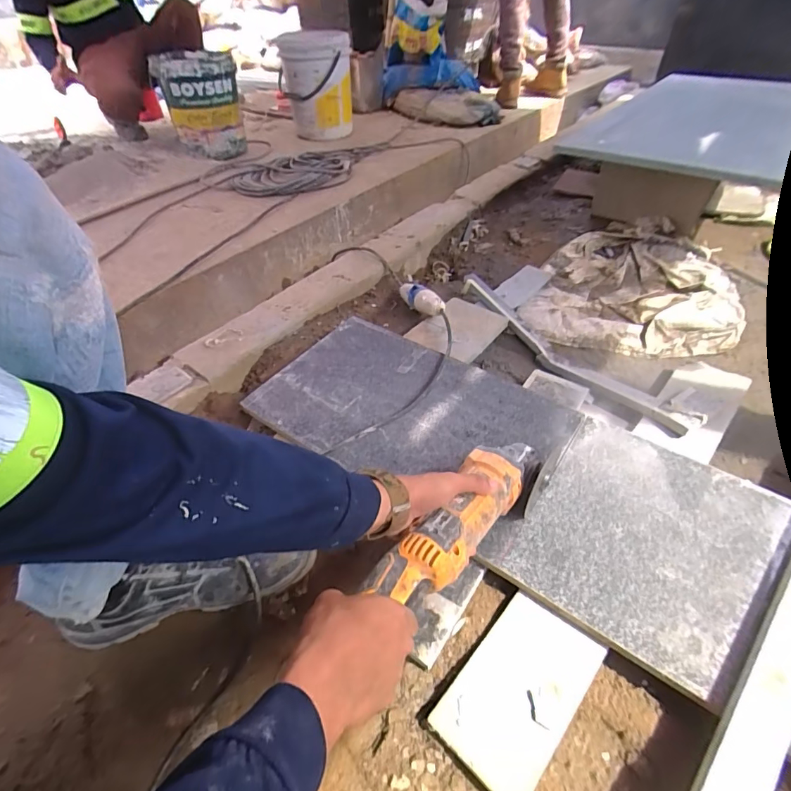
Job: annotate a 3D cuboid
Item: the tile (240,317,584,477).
[{"bbox_3d":[0.013,0.018,0.700,0.455,0.012,0.284,27,52,28],"label":"tile"}]

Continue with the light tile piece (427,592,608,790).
[{"bbox_3d":[0.125,0.301,0.452,0.101,0.022,0.170,32,55,31],"label":"light tile piece"}]

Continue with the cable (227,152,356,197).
[{"bbox_3d":[-0.356,-0.806,1.586,0.455,0.050,0.307,-17,46,-12],"label":"cable"}]

